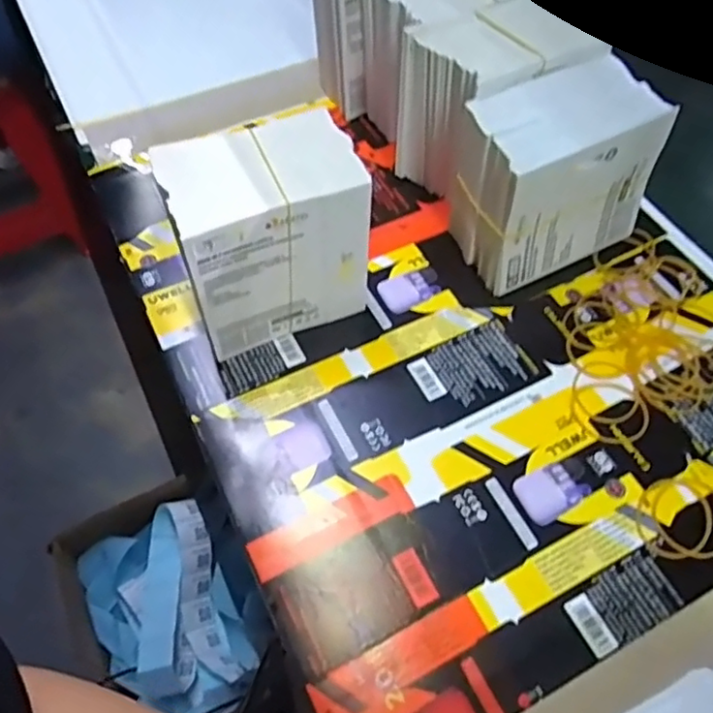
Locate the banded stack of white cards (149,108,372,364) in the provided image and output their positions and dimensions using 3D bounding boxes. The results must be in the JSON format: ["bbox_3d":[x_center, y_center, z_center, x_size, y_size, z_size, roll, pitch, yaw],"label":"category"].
[{"bbox_3d":[-0.057,-0.081,0.403,0.113,0.136,0.075,-21,61,-13],"label":"banded stack of white cards"}]

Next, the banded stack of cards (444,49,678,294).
[{"bbox_3d":[0.137,-0.128,0.446,0.124,0.118,0.084,-22,61,-13],"label":"banded stack of cards"}]

